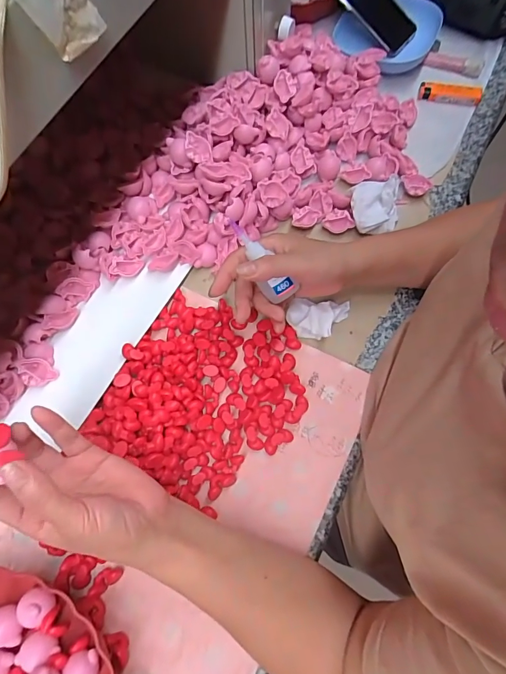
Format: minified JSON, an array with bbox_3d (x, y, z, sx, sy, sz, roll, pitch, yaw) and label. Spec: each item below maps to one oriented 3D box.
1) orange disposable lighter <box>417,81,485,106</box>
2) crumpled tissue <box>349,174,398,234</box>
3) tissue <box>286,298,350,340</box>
[{"bbox_3d":[0.271,-0.336,0.523,0.082,0.013,0.030,9,71,6],"label":"orange disposable lighter"},{"bbox_3d":[0.145,-0.159,0.449,0.056,0.027,0.058,-9,71,-1],"label":"crumpled tissue"},{"bbox_3d":[0.072,-0.021,0.421,0.067,0.022,0.042,-2,71,2],"label":"tissue"}]

